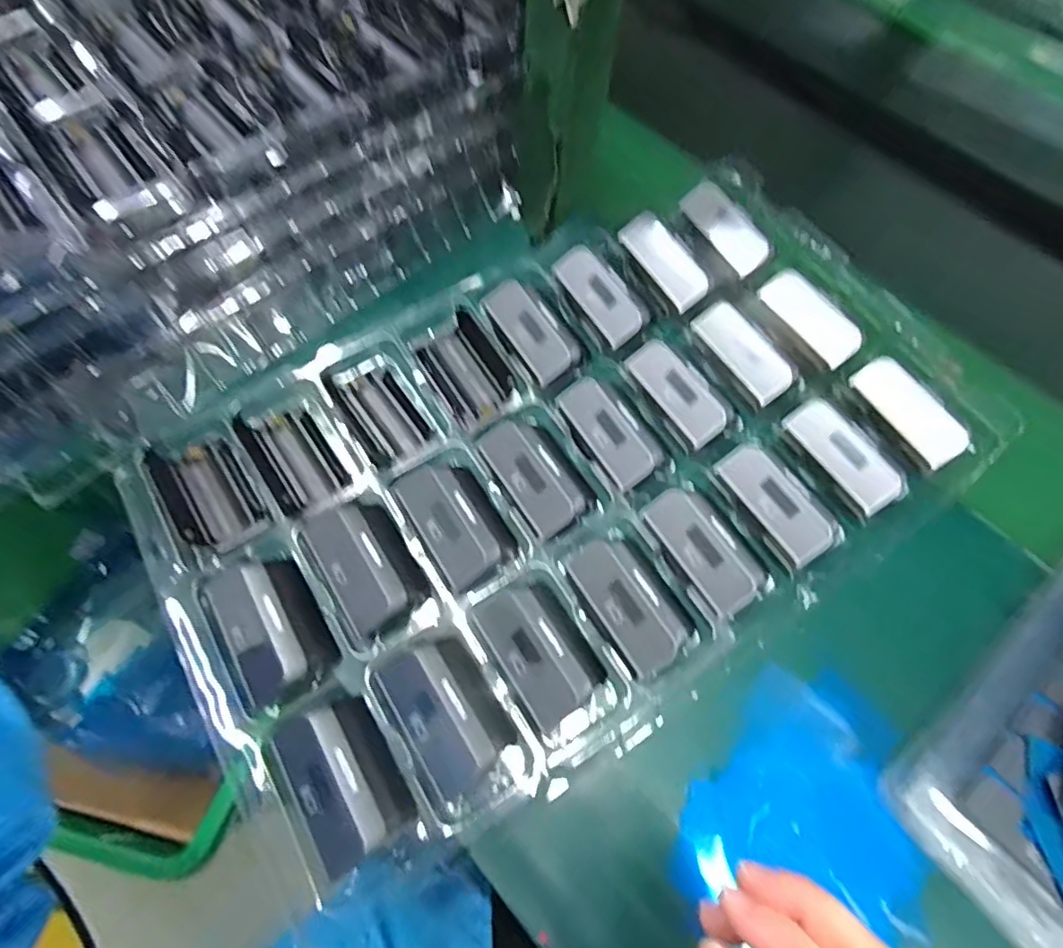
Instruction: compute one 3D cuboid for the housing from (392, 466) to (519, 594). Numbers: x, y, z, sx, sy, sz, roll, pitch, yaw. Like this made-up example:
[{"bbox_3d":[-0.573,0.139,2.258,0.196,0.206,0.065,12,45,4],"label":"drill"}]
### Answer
[{"bbox_3d":[-0.045,0.025,0.344,0.044,0.017,0.081,-30,68,-17],"label":"housing"}]

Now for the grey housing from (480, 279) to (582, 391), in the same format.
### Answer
[{"bbox_3d":[0.000,-0.098,0.403,0.039,0.010,0.079,-34,75,-4],"label":"grey housing"}]

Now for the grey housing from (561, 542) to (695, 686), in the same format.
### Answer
[{"bbox_3d":[0.053,0.071,0.327,0.039,0.015,0.077,-37,66,6],"label":"grey housing"}]

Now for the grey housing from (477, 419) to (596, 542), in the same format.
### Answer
[{"bbox_3d":[0.002,-0.001,0.360,0.040,0.015,0.081,-28,68,-16],"label":"grey housing"}]

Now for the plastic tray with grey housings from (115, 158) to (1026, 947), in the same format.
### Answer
[{"bbox_3d":[0.030,-0.015,0.371,0.489,0.034,0.306,-30,69,-17],"label":"plastic tray with grey housings"}]

